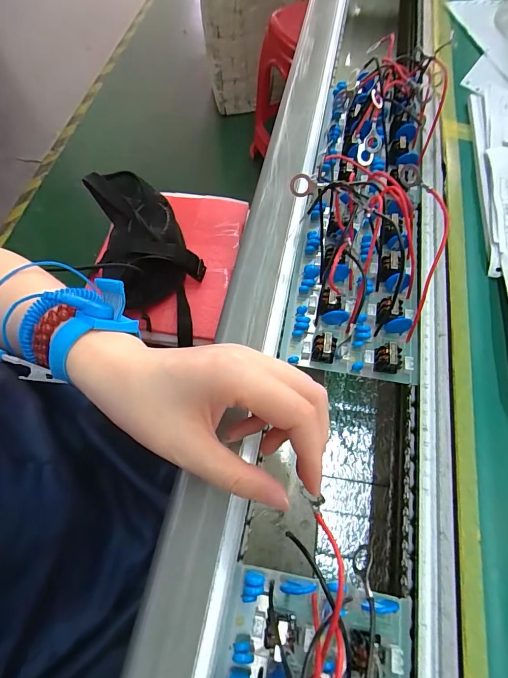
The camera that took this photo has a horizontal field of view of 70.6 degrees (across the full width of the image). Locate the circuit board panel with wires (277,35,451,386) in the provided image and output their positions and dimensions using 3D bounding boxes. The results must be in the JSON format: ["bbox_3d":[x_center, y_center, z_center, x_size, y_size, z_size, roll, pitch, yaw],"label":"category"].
[{"bbox_3d":[0.107,-0.136,0.305,0.128,0.062,0.343,14,66,8],"label":"circuit board panel with wires"}]

